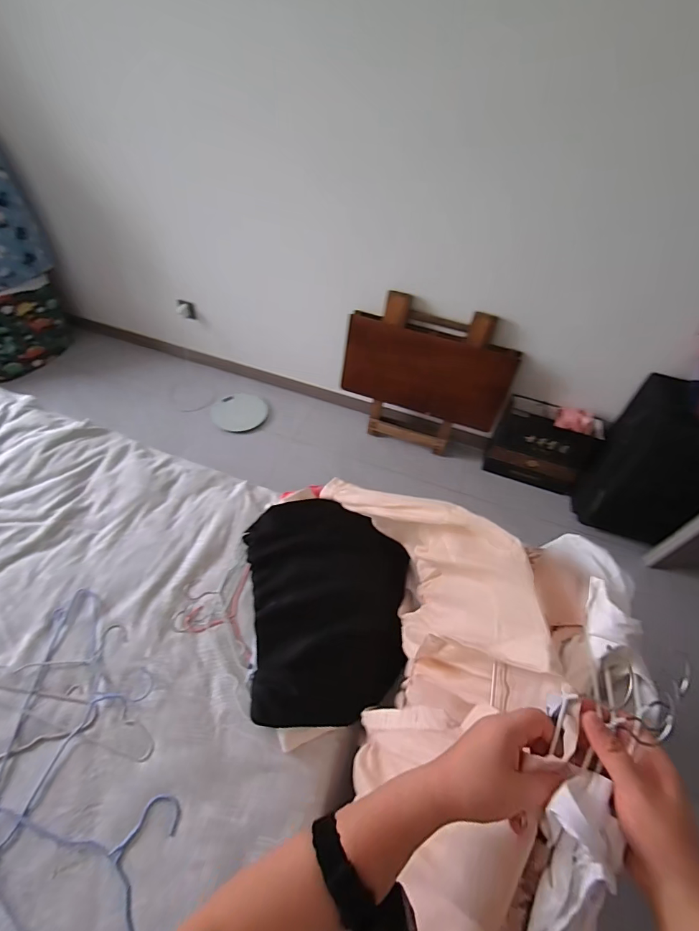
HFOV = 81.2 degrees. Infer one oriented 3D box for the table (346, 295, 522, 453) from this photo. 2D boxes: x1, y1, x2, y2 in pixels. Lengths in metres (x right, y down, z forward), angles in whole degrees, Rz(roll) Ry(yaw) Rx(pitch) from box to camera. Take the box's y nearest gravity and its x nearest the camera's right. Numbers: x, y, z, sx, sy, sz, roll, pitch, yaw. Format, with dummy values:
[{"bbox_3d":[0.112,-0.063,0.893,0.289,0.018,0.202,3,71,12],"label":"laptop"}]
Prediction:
[{"bbox_3d":[0.305,-0.358,1.711,0.677,0.569,0.154,11,51,4],"label":"table"}]

